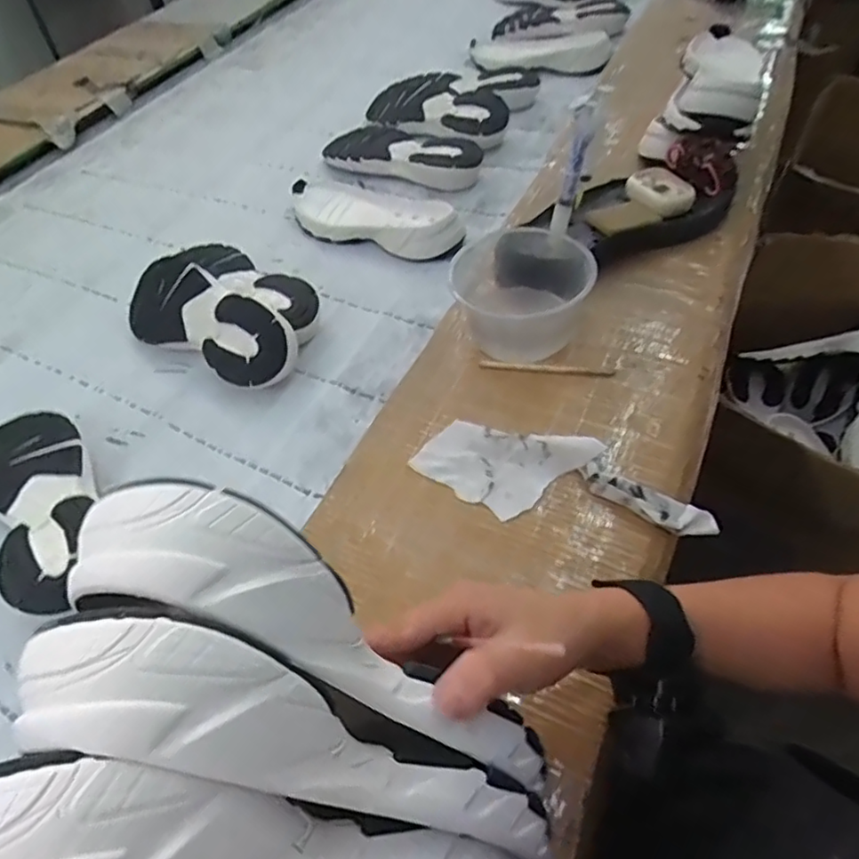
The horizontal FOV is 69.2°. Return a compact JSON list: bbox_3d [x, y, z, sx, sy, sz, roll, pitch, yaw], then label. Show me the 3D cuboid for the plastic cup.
[{"bbox_3d":[0.090,-0.131,0.615,0.126,0.085,0.140,19,54,19],"label":"plastic cup"}]

